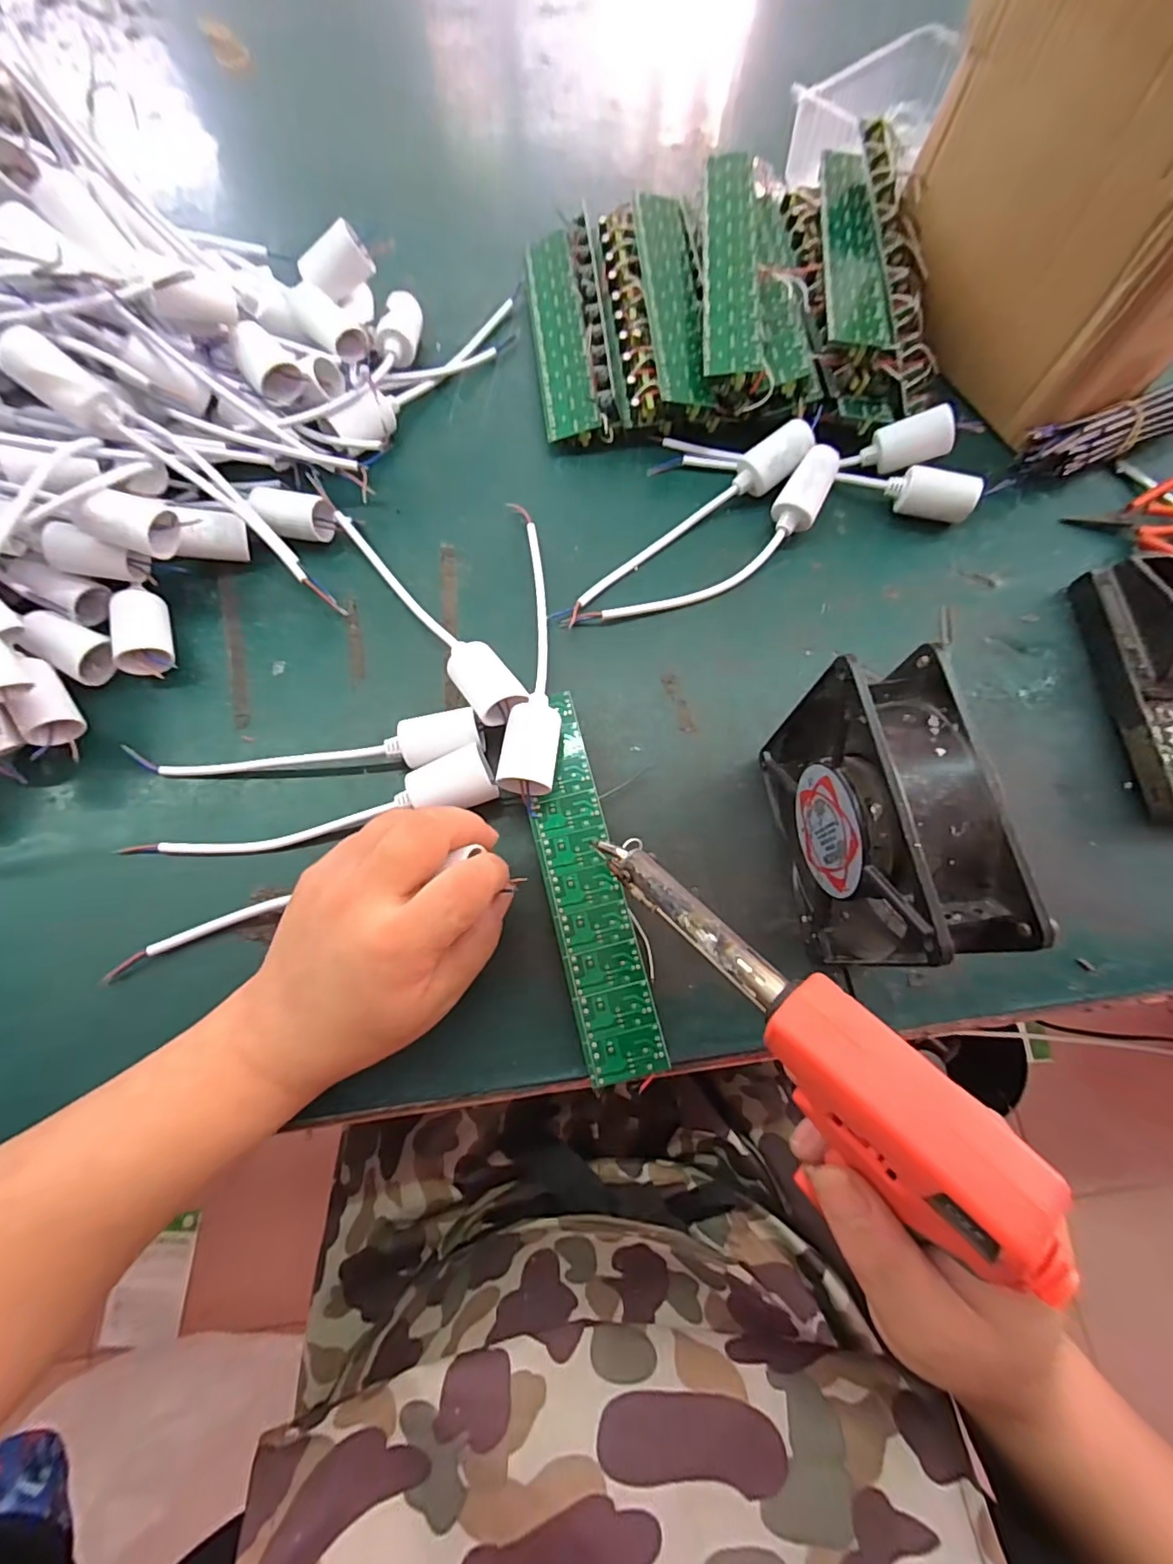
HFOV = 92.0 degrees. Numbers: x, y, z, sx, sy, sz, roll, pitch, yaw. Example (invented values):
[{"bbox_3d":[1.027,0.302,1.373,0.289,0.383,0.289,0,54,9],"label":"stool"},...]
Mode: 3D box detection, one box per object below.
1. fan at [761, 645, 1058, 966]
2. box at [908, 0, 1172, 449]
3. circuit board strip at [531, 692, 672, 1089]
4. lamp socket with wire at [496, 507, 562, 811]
[{"bbox_3d":[0.127,0.020,0.259,0.041,0.120,0.117,-7,72,-2],"label":"fan"},{"bbox_3d":[0.314,-0.359,0.328,0.162,0.159,0.195,-36,75,-11],"label":"box"},{"bbox_3d":[-0.002,0.049,0.298,0.038,0.004,0.198,-14,74,0],"label":"circuit board strip"},{"bbox_3d":[-0.032,-0.083,0.337,0.031,0.034,0.203,-2,72,0],"label":"lamp socket with wire"}]

